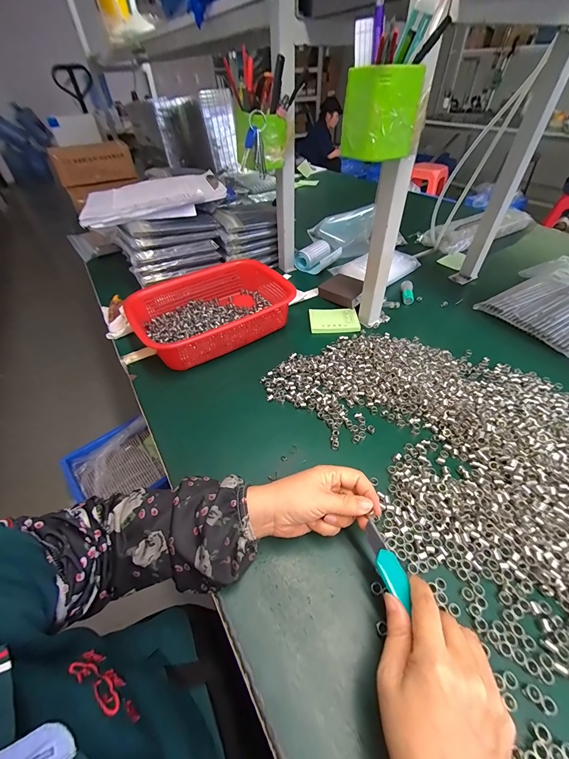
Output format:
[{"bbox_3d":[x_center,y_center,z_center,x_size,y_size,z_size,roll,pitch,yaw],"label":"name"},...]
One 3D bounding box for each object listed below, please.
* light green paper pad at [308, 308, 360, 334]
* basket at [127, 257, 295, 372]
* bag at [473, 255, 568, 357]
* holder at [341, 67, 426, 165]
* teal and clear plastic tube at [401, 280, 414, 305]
[{"bbox_3d":[0.100,-0.118,0.607,0.096,0.011,0.072,-1,45,1],"label":"light green paper pad"},{"bbox_3d":[-0.121,-0.134,0.588,0.289,0.075,0.200,-27,49,-22],"label":"basket"},{"bbox_3d":[0.577,-0.177,0.632,0.310,0.028,0.201,-24,49,-21],"label":"bag"},{"bbox_3d":[0.114,-0.317,0.364,0.070,0.079,0.064,-27,50,-23],"label":"holder"},{"bbox_3d":[0.270,-0.192,0.663,0.026,0.018,0.061,6,58,9],"label":"teal and clear plastic tube"}]

